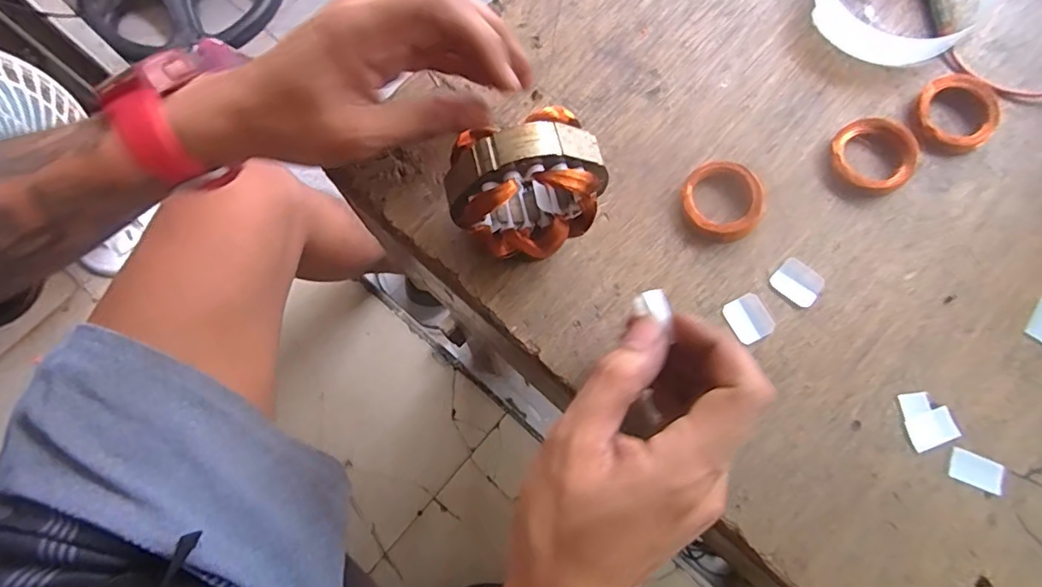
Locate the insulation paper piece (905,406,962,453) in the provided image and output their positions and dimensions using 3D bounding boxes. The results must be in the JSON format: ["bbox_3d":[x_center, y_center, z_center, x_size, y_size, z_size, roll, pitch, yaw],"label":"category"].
[{"bbox_3d":[0.209,0.069,0.277,0.024,0.004,0.017,-19,76,-4],"label":"insulation paper piece"}]

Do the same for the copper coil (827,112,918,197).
[{"bbox_3d":[0.201,-0.079,0.311,0.039,0.016,0.044,-38,78,-8],"label":"copper coil"}]

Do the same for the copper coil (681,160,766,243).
[{"bbox_3d":[0.113,-0.052,0.307,0.045,0.014,0.041,0,75,1],"label":"copper coil"}]

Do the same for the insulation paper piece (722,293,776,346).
[{"bbox_3d":[0.123,0.013,0.294,0.023,0.004,0.024,-28,77,-6],"label":"insulation paper piece"}]

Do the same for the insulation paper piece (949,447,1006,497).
[{"bbox_3d":[0.227,0.089,0.274,0.025,0.004,0.016,23,75,9],"label":"insulation paper piece"}]

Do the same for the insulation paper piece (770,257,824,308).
[{"bbox_3d":[0.152,-0.006,0.299,0.025,0.004,0.022,41,80,11],"label":"insulation paper piece"}]

